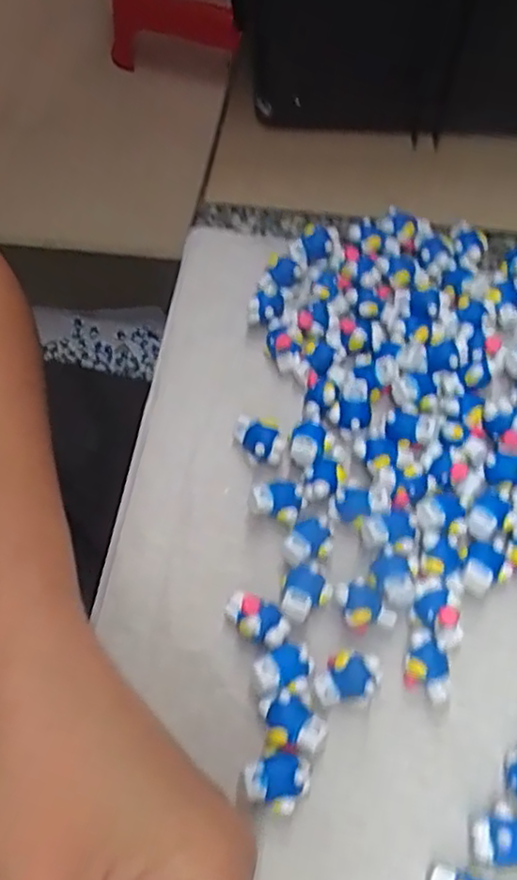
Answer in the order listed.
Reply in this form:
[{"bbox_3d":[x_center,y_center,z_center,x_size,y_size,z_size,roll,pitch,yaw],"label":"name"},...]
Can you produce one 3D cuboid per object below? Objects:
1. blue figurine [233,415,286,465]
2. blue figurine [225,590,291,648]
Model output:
[{"bbox_3d":[0.000,0.001,0.260,0.020,0.013,0.014,14,65,10],"label":"blue figurine"},{"bbox_3d":[-0.001,0.060,0.228,0.022,0.011,0.013,22,66,14],"label":"blue figurine"}]

